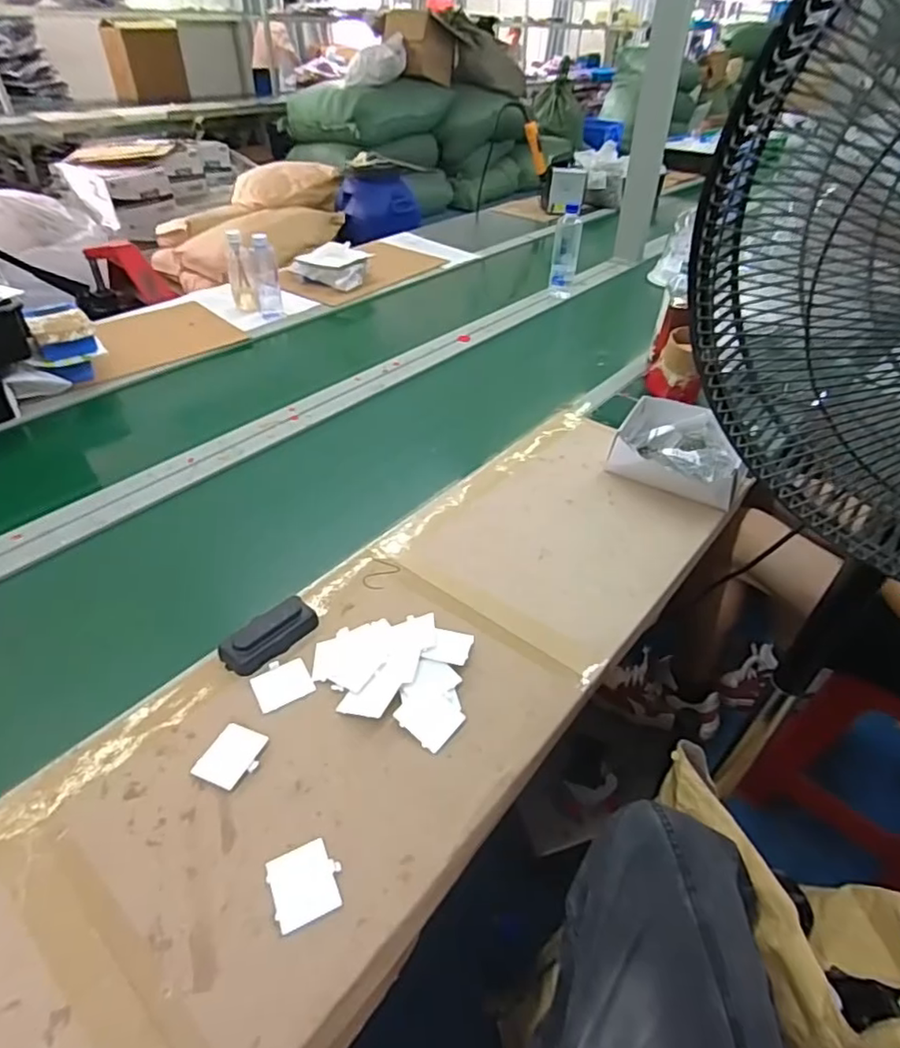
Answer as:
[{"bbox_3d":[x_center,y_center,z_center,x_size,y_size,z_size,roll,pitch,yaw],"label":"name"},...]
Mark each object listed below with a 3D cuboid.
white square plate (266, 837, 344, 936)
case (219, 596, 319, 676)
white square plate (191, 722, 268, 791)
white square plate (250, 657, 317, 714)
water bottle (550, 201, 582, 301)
[{"bbox_3d":[-0.116,0.286,0.476,0.052,0.006,0.054,-17,44,-21],"label":"white square plate"},{"bbox_3d":[-0.199,0.120,0.660,0.048,0.025,0.106,27,46,27],"label":"case"},{"bbox_3d":[-0.201,0.215,0.554,0.051,0.004,0.058,16,42,16],"label":"white square plate"},{"bbox_3d":[-0.175,0.166,0.622,0.057,0.004,0.052,-21,45,-24],"label":"white square plate"},{"bbox_3d":[0.287,-0.678,1.480,0.066,0.197,0.055,10,41,9],"label":"water bottle"}]

